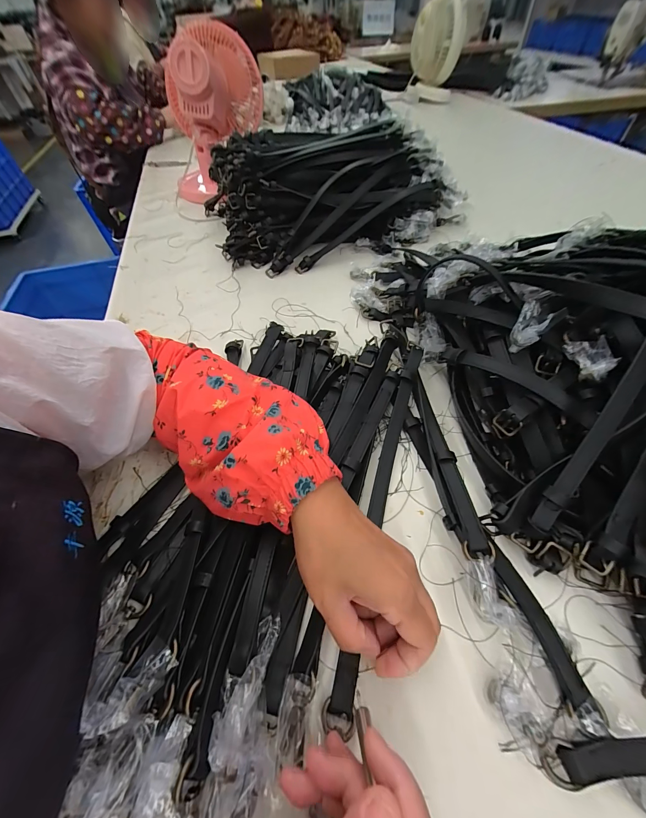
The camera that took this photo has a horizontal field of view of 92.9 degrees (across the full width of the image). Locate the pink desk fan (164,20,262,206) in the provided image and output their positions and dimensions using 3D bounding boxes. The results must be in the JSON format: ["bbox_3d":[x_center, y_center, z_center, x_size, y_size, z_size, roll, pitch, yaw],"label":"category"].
[{"bbox_3d":[-0.233,-0.609,0.652,0.223,0.246,0.146,-15,55,-7],"label":"pink desk fan"}]

